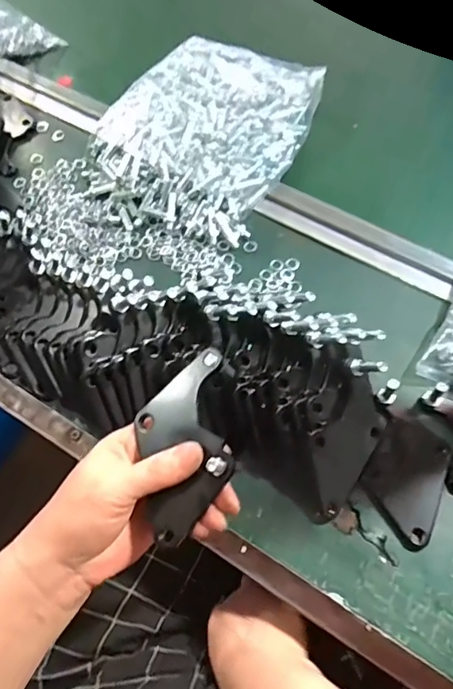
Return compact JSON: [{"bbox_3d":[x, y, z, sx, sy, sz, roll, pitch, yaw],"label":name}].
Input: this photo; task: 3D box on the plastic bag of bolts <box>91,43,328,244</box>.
[{"bbox_3d":[-0.024,-0.229,0.556,0.195,0.031,0.226,25,68,14],"label":"plastic bag of bolts"}]

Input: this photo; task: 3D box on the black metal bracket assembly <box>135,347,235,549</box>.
[{"bbox_3d":[-0.027,0.061,0.319,0.057,0.012,0.110,-13,68,15],"label":"black metal bracket assembly"}]

